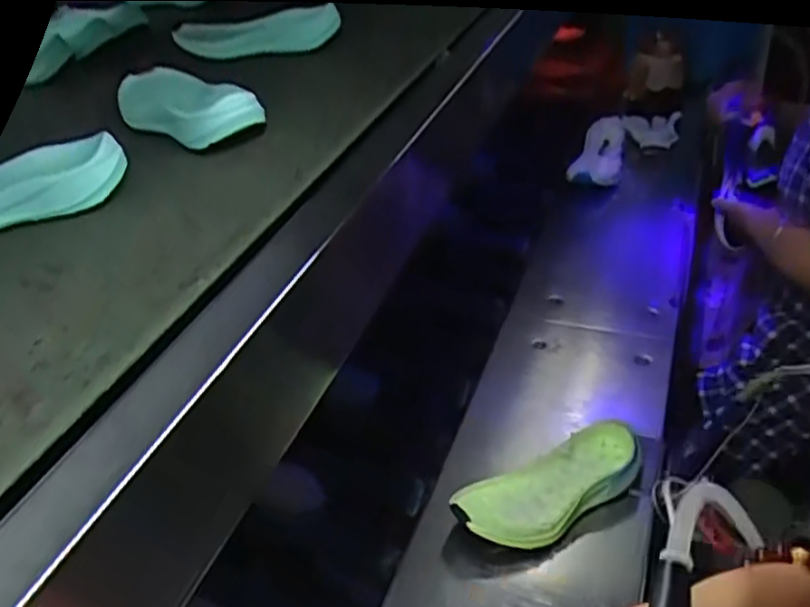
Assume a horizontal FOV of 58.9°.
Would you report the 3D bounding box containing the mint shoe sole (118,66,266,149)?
[{"bbox_3d":[-0.213,-0.194,0.682,0.080,0.042,0.216,-26,41,-27],"label":"mint shoe sole"}]

